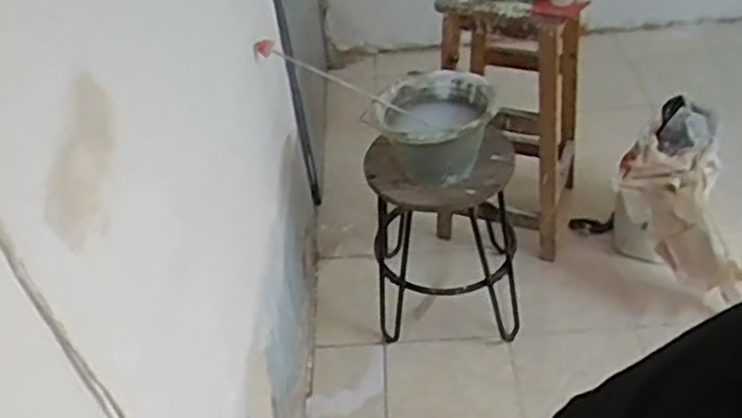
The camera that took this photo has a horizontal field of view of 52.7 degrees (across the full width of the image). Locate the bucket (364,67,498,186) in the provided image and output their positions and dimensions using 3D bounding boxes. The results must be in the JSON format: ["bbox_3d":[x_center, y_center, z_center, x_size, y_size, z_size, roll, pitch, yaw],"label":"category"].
[{"bbox_3d":[0.127,-0.161,1.539,0.239,0.173,0.239,-4,45,4],"label":"bucket"}]

